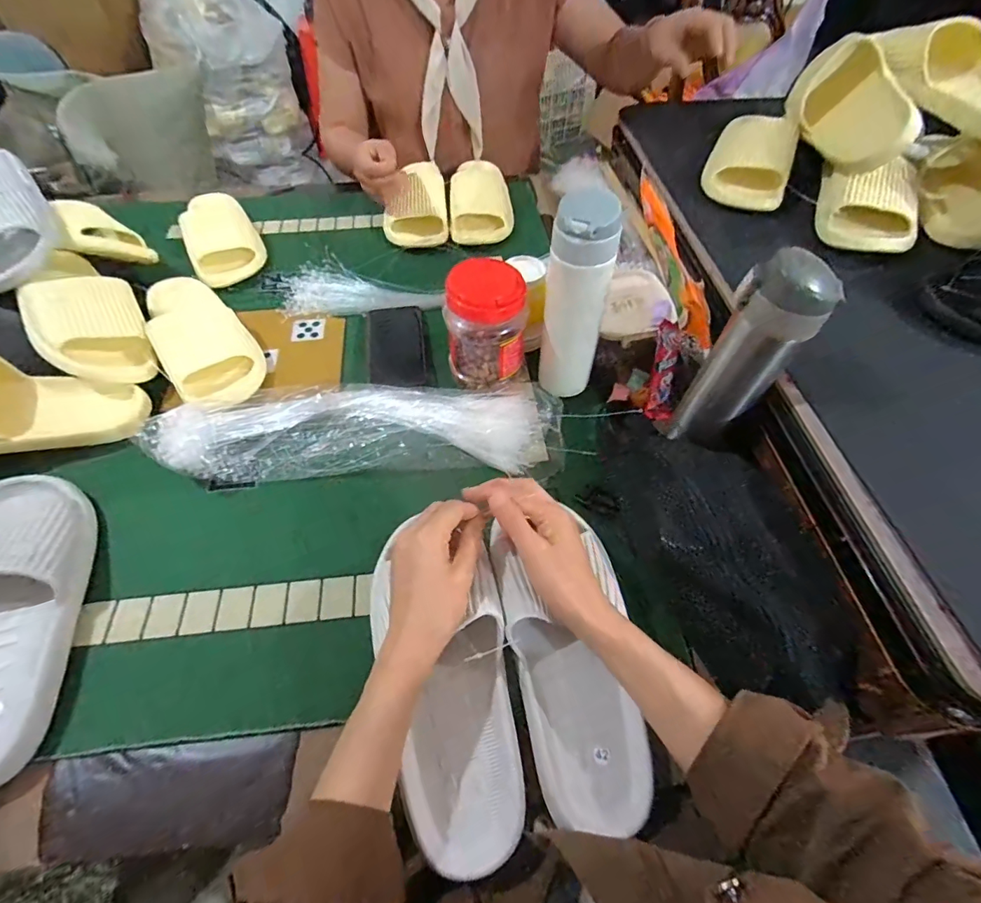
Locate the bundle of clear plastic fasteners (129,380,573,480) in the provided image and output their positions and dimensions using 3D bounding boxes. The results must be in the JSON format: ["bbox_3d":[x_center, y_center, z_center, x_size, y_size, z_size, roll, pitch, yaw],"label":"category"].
[{"bbox_3d":[-0.135,-0.029,0.521,0.426,0.038,0.138,-4,54,-2],"label":"bundle of clear plastic fasteners"}]

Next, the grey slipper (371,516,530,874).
[{"bbox_3d":[-0.037,0.178,0.375,0.107,0.063,0.240,-11,54,-7],"label":"grey slipper"}]

